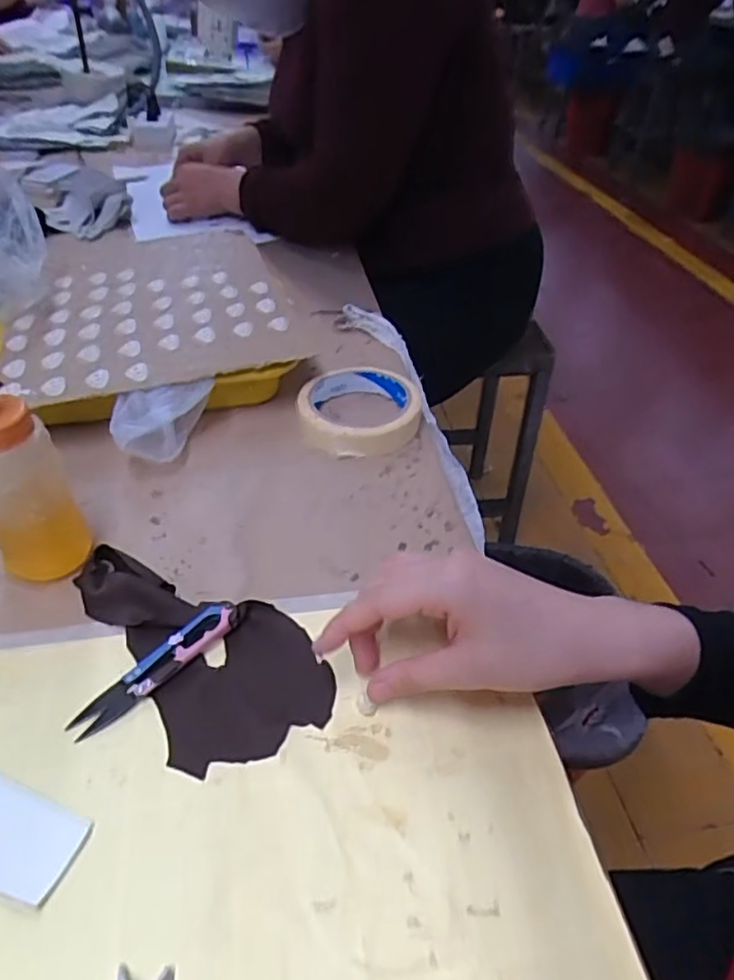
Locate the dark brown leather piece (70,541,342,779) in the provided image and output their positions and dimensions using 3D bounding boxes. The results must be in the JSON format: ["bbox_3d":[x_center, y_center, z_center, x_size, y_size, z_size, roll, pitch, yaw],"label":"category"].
[{"bbox_3d":[-0.093,0.078,0.366,0.087,0.014,0.159,-25,49,-28],"label":"dark brown leather piece"}]

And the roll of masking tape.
[{"bbox_3d":[-0.007,-0.066,0.534,0.095,0.028,0.092,2,42,-2],"label":"roll of masking tape"}]

